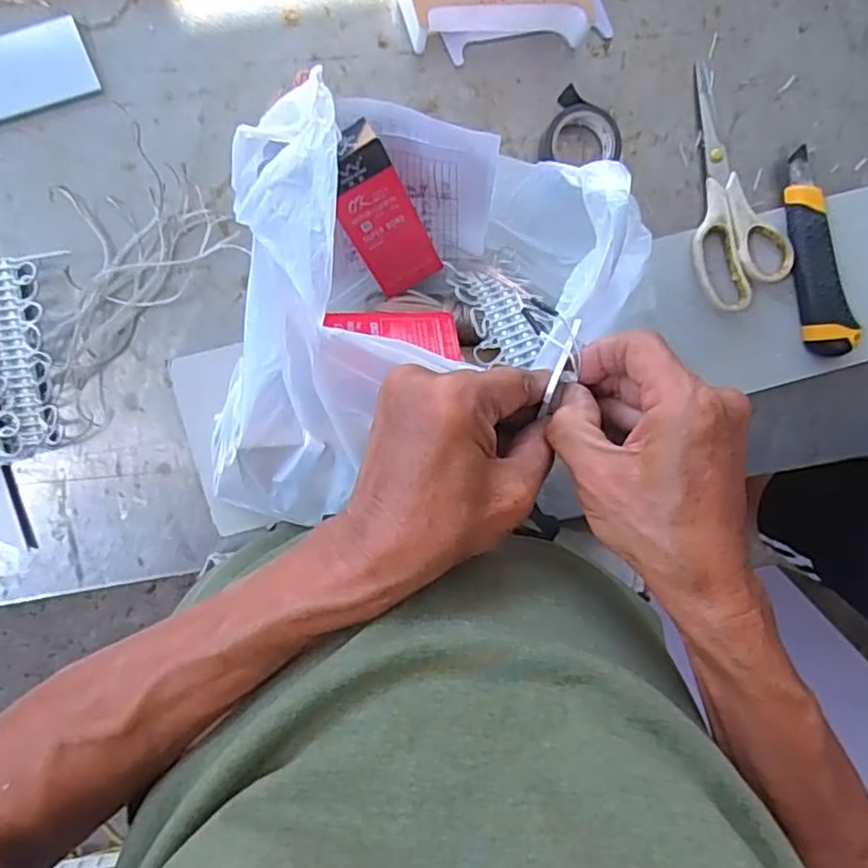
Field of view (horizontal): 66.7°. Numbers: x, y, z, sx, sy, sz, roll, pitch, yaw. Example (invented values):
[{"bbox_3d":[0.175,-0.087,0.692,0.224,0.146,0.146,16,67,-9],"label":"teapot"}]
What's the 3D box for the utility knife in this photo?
[{"bbox_3d":[0.302,-0.141,0.524,0.037,0.021,0.159,-15,98,-4],"label":"utility knife"}]

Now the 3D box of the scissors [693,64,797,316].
[{"bbox_3d":[0.237,-0.192,0.516,0.075,0.013,0.185,-6,97,-5],"label":"scissors"}]

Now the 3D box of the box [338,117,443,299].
[{"bbox_3d":[-0.036,-0.145,0.444,0.047,0.027,0.111,-30,138,-3],"label":"box"}]

